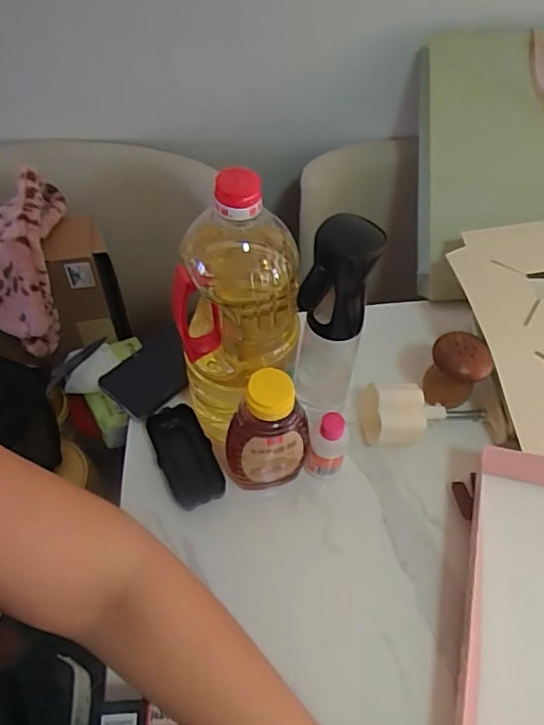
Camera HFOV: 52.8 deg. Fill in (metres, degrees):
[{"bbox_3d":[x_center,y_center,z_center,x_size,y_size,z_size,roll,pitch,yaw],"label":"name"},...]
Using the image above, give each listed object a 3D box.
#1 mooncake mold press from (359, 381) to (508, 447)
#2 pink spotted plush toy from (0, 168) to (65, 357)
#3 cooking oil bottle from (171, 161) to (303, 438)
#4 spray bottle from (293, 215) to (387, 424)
[{"bbox_3d":[0.175,0.059,0.585,0.159,0.054,0.060,3,54,0],"label":"mooncake mold press"},{"bbox_3d":[-0.312,-0.128,0.692,0.082,0.088,0.230,0,84,-1],"label":"pink spotted plush toy"},{"bbox_3d":[-0.032,-0.040,0.489,0.098,0.262,0.099,1,54,-1],"label":"cooking oil bottle"},{"bbox_3d":[0.055,-0.025,0.518,0.056,0.233,0.070,11,55,6],"label":"spray bottle"}]

